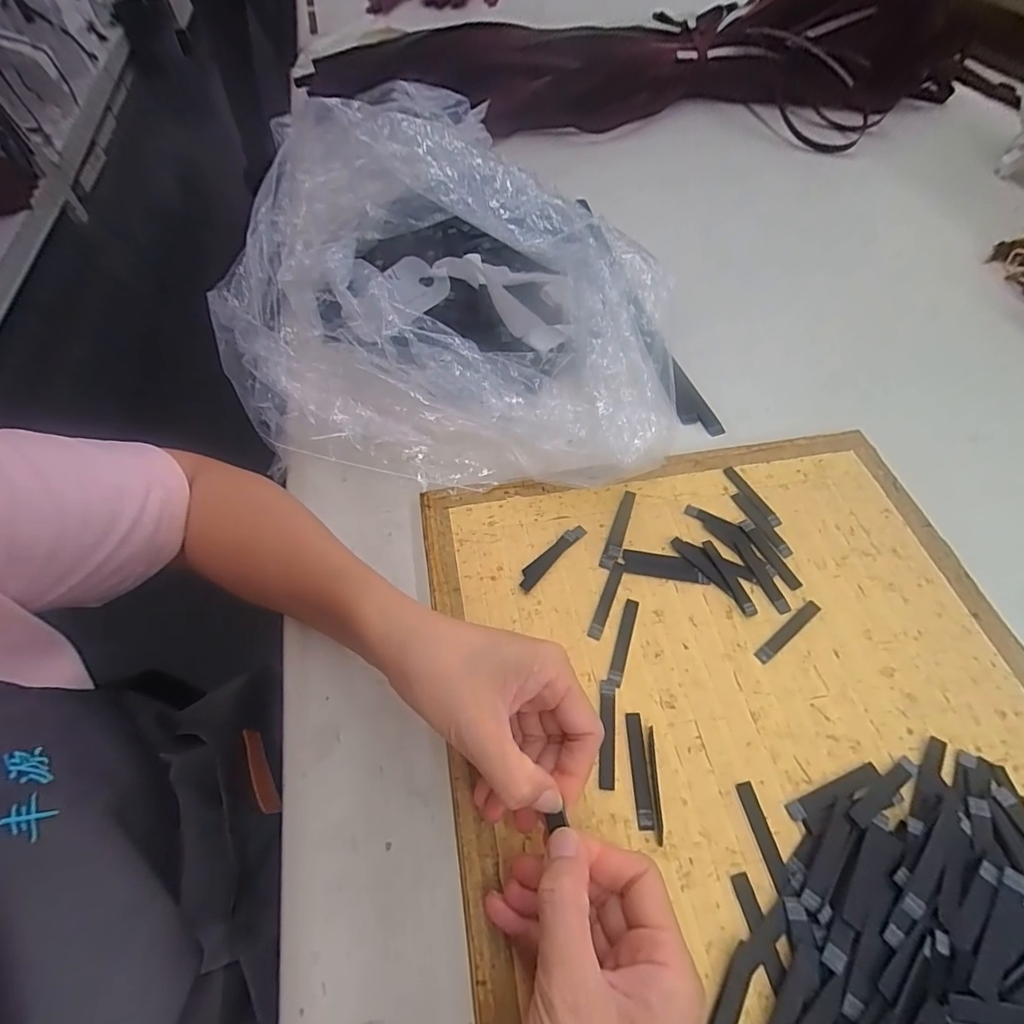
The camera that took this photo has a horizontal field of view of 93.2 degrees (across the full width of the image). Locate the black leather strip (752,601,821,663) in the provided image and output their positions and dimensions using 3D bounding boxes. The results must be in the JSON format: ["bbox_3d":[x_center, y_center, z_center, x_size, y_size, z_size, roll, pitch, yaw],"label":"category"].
[{"bbox_3d":[0.188,0.081,0.328,0.062,0.004,0.009,-33,63,-17],"label":"black leather strip"}]

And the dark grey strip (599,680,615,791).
[{"bbox_3d":[0.058,0.134,0.294,0.009,0.004,0.061,5,59,5],"label":"dark grey strip"}]

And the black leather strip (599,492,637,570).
[{"bbox_3d":[0.083,0.012,0.369,0.012,0.004,0.071,18,61,13],"label":"black leather strip"}]

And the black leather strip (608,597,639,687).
[{"bbox_3d":[0.075,0.087,0.325,0.009,0.004,0.060,16,60,12],"label":"black leather strip"}]

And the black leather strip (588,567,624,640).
[{"bbox_3d":[0.067,0.062,0.339,0.010,0.004,0.058,20,61,14],"label":"black leather strip"}]

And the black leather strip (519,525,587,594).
[{"bbox_3d":[0.029,0.031,0.357,0.014,0.005,0.068,38,67,22],"label":"black leather strip"}]

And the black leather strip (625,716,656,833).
[{"bbox_3d":[0.075,0.151,0.284,0.009,0.004,0.060,-1,58,2],"label":"black leather strip"}]

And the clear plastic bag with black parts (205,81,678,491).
[{"bbox_3d":[-0.070,-0.197,0.419,0.382,0.119,0.355,-5,58,-1],"label":"clear plastic bag with black parts"}]

